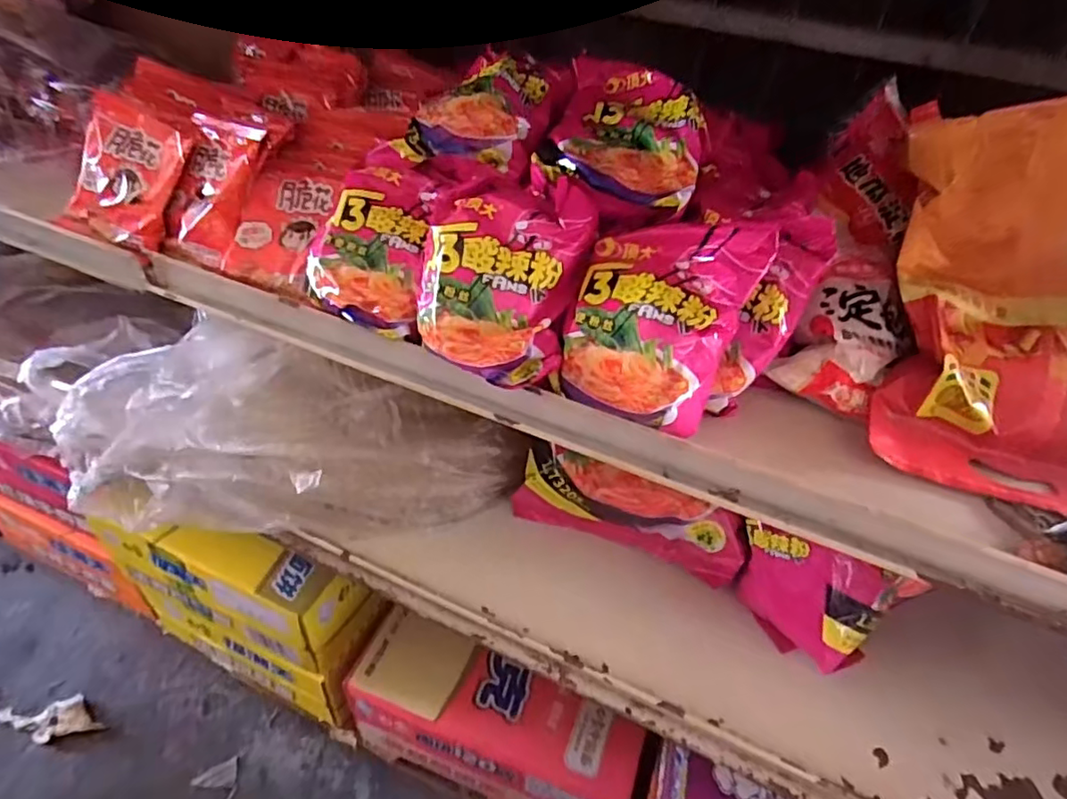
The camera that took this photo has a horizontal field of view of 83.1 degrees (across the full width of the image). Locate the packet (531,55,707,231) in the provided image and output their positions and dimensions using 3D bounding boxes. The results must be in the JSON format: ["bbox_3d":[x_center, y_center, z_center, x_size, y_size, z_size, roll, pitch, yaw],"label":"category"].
[{"bbox_3d":[0.071,-0.199,0.464,0.117,0.050,0.155,7,63,14],"label":"packet"}]

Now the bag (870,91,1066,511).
[{"bbox_3d":[0.357,-0.065,0.414,0.203,0.267,0.063,9,3,7],"label":"bag"}]

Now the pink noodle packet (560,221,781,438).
[{"bbox_3d":[0.085,-0.051,0.404,0.121,0.045,0.136,12,83,21],"label":"pink noodle packet"}]

